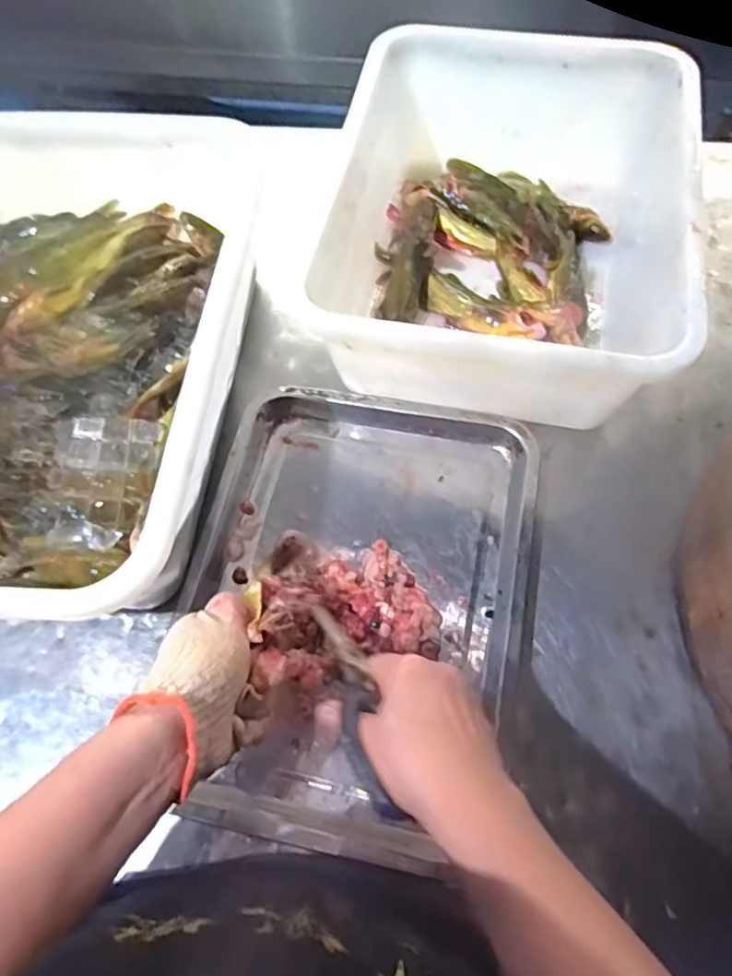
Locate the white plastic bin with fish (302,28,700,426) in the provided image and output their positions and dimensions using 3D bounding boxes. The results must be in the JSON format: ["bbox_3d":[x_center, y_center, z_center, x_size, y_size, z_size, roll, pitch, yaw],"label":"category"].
[{"bbox_3d":[0.123,-0.238,0.557,0.284,0.133,0.364,11,64,7],"label":"white plastic bin with fish"}]

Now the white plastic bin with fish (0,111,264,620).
[{"bbox_3d":[-0.278,-0.121,0.524,0.347,0.133,0.462,5,64,4],"label":"white plastic bin with fish"}]

